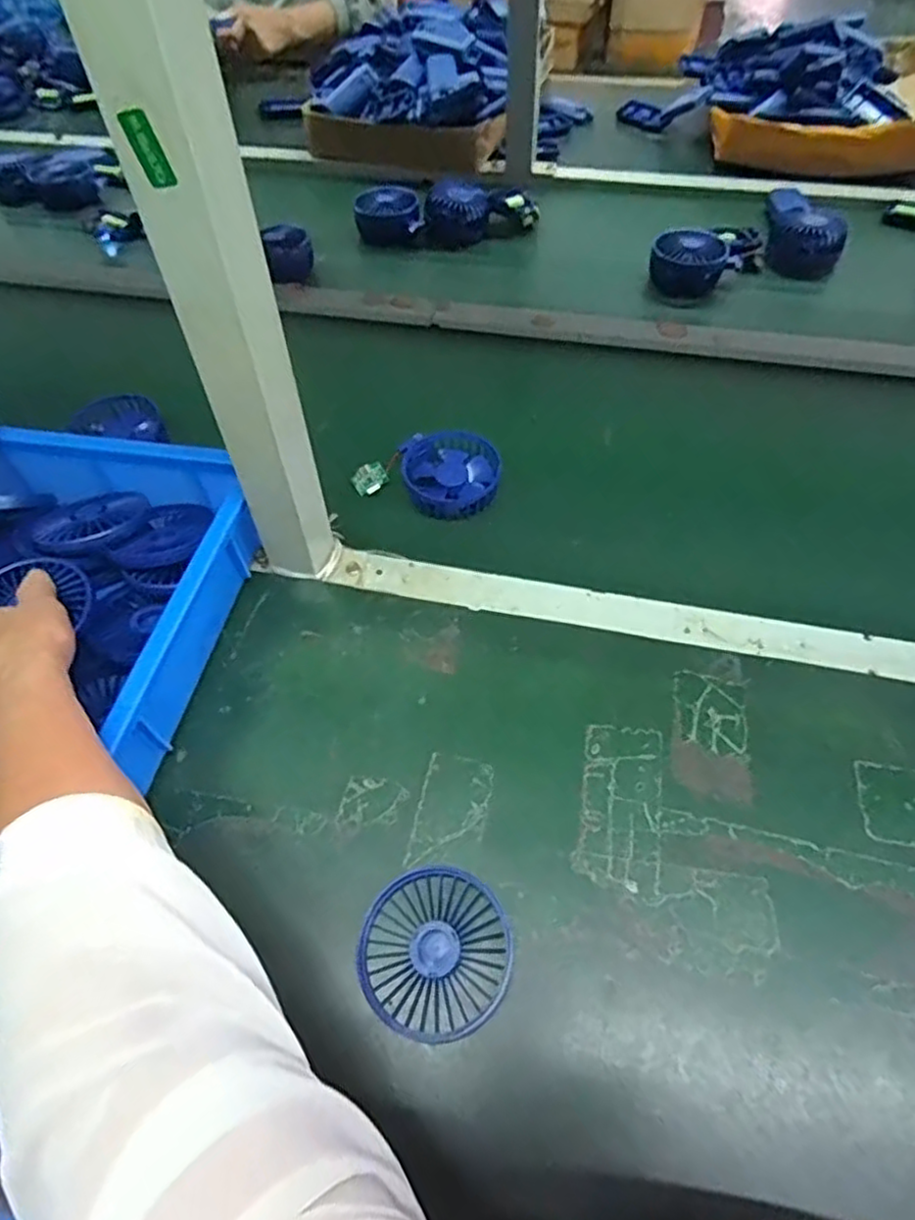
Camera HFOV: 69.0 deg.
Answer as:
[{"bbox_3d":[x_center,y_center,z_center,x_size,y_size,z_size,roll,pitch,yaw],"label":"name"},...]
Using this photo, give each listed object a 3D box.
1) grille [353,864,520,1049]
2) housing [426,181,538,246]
[{"bbox_3d":[-0.013,0.196,0.386,0.086,0.006,0.086,-1,54,1],"label":"grille"},{"bbox_3d":[0.033,-0.527,0.892,0.144,0.071,0.068,0,55,1],"label":"housing"}]

